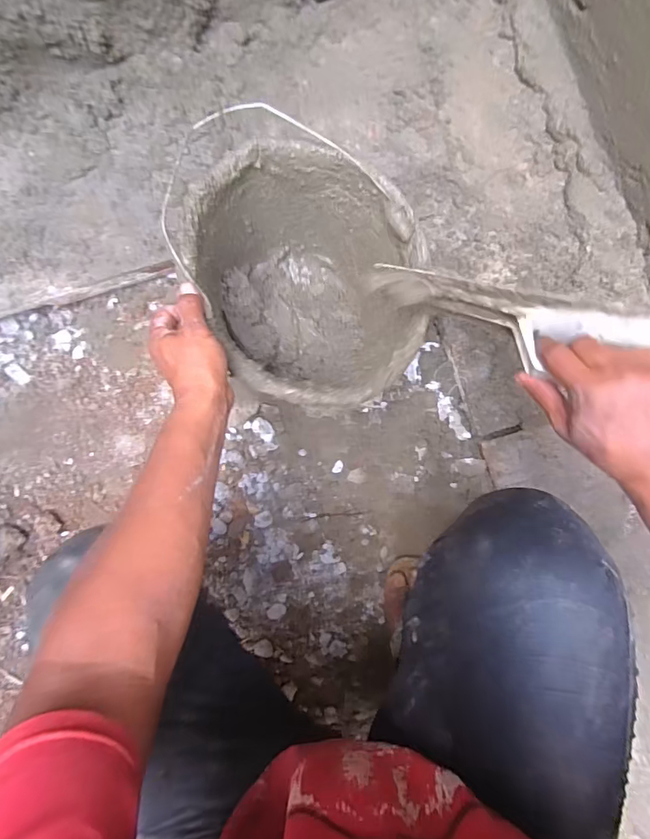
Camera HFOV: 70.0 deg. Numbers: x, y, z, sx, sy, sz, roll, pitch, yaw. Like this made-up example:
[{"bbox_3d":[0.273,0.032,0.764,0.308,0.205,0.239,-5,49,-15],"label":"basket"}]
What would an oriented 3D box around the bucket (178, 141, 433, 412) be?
[{"bbox_3d":[-0.009,-0.165,0.608,0.250,0.233,0.303,-25,86,-1],"label":"bucket"}]

